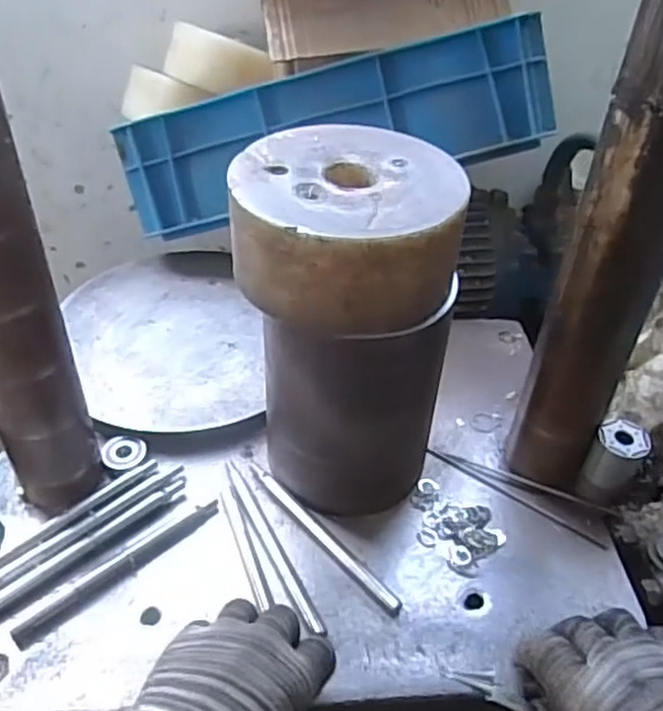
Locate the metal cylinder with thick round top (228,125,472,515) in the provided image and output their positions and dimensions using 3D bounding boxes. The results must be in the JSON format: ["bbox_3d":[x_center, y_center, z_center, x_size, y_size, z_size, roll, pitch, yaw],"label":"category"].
[{"bbox_3d":[0.011,-0.016,0.511,0.141,0.244,0.133,7,42,5],"label":"metal cylinder with thick round top"}]

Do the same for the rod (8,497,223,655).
[{"bbox_3d":[-0.148,0.150,0.497,0.156,0.009,0.014,-30,51,-32],"label":"rod"}]

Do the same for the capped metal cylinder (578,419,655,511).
[{"bbox_3d":[0.218,0.084,0.543,0.035,0.063,0.034,24,46,23],"label":"capped metal cylinder"}]

